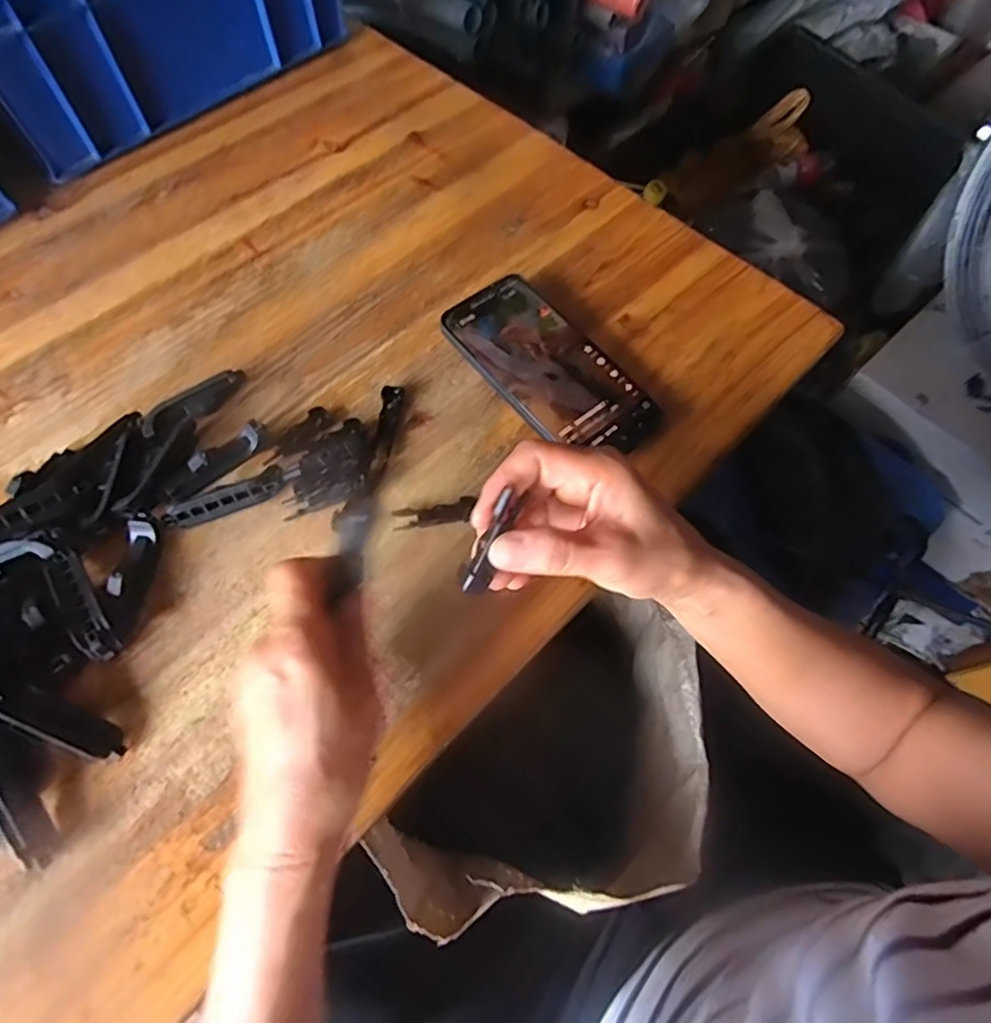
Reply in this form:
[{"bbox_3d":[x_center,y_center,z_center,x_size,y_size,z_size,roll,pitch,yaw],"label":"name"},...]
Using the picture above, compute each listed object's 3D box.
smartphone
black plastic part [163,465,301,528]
[{"bbox_3d":[0.037,-0.101,0.406,0.079,0.006,0.159,-33,71,-17],"label":"smartphone"},{"bbox_3d":[-0.164,-0.010,0.364,0.080,0.011,0.018,-21,66,-11],"label":"black plastic part"}]

